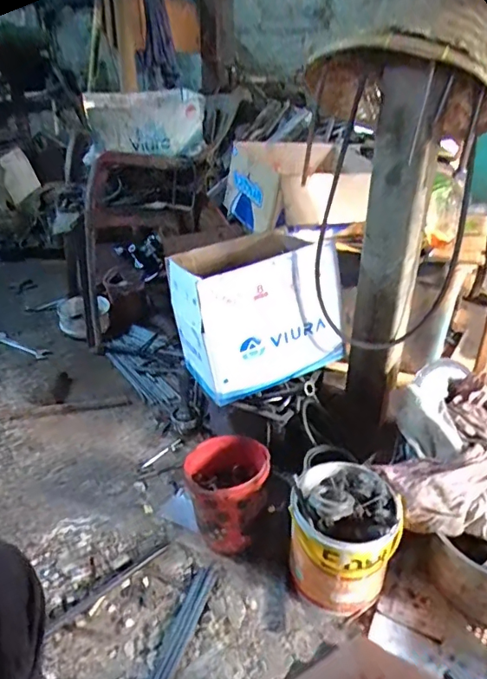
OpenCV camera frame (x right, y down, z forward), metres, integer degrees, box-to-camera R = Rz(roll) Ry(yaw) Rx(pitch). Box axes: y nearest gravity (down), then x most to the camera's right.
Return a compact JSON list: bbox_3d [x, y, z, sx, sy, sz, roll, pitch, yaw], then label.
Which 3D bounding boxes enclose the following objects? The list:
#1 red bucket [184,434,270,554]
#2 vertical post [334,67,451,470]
[{"bbox_3d":[-0.030,0.302,0.977,0.151,0.173,0.155,1,31,0],"label":"red bucket"},{"bbox_3d":[0.293,-0.102,1.047,0.128,0.814,0.078,9,32,14],"label":"vertical post"}]

